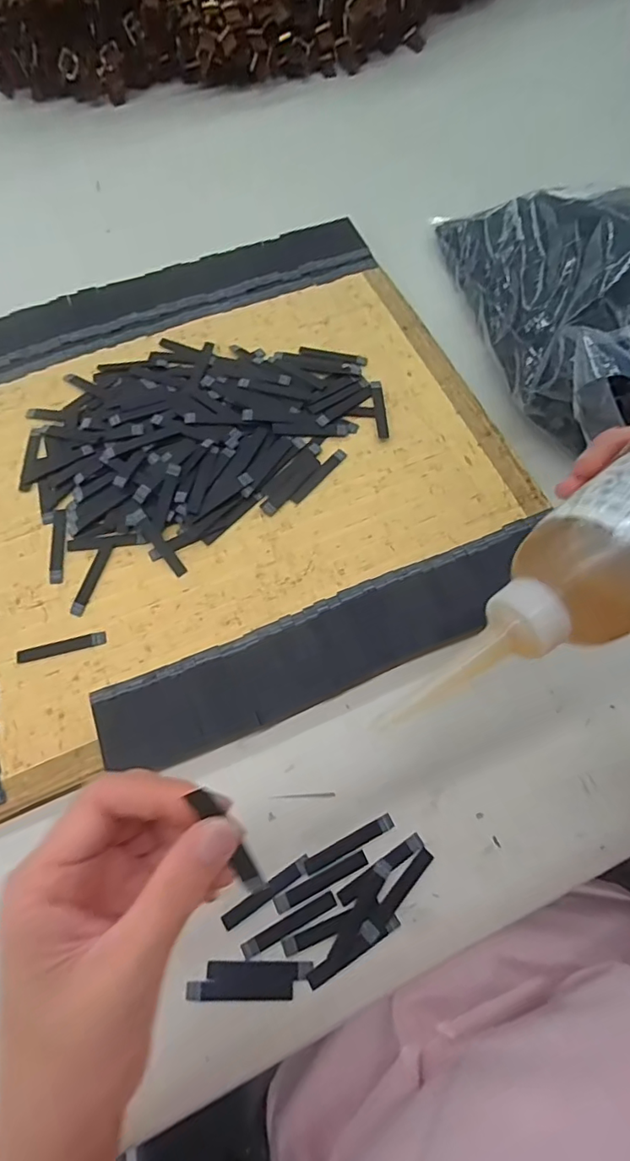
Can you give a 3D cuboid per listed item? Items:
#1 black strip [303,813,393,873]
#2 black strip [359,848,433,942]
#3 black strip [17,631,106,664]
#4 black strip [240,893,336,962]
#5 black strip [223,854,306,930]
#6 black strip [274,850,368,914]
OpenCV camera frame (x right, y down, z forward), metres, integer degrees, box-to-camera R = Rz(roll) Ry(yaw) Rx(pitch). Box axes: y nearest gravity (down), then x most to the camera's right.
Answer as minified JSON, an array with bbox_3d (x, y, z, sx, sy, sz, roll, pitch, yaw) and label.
[{"bbox_3d":[0.022,0.164,0.325,0.060,0.004,0.009,-26,72,-9],"label":"black strip"},{"bbox_3d":[0.050,0.189,0.314,0.011,0.004,0.060,41,75,13],"label":"black strip"},{"bbox_3d":[-0.175,0.046,0.360,0.060,0.004,0.009,-13,71,-5],"label":"black strip"},{"bbox_3d":[-0.015,0.205,0.310,0.059,0.004,0.009,-27,72,-10],"label":"black strip"},{"bbox_3d":[-0.029,0.189,0.315,0.059,0.004,0.010,-32,73,-11],"label":"black strip"},{"bbox_3d":[0.004,0.184,0.318,0.060,0.004,0.009,-24,72,-9],"label":"black strip"}]

